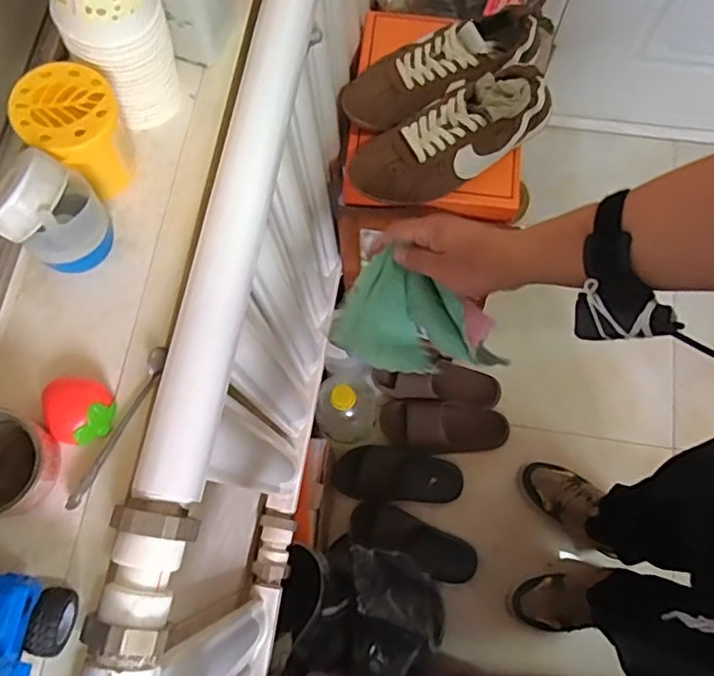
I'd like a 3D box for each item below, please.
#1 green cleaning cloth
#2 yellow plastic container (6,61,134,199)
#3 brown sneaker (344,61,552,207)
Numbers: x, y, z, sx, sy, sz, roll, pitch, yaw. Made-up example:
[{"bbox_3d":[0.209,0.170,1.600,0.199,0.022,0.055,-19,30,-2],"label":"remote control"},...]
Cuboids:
[{"bbox_3d":[0.060,-0.006,0.587,0.147,0.074,0.084,25,76,8],"label":"green cleaning cloth"},{"bbox_3d":[-0.190,-0.141,0.424,0.062,0.068,0.062,-42,77,-10],"label":"yellow plastic container"},{"bbox_3d":[0.114,-0.243,0.735,0.252,0.086,0.096,-27,75,-6],"label":"brown sneaker"}]

